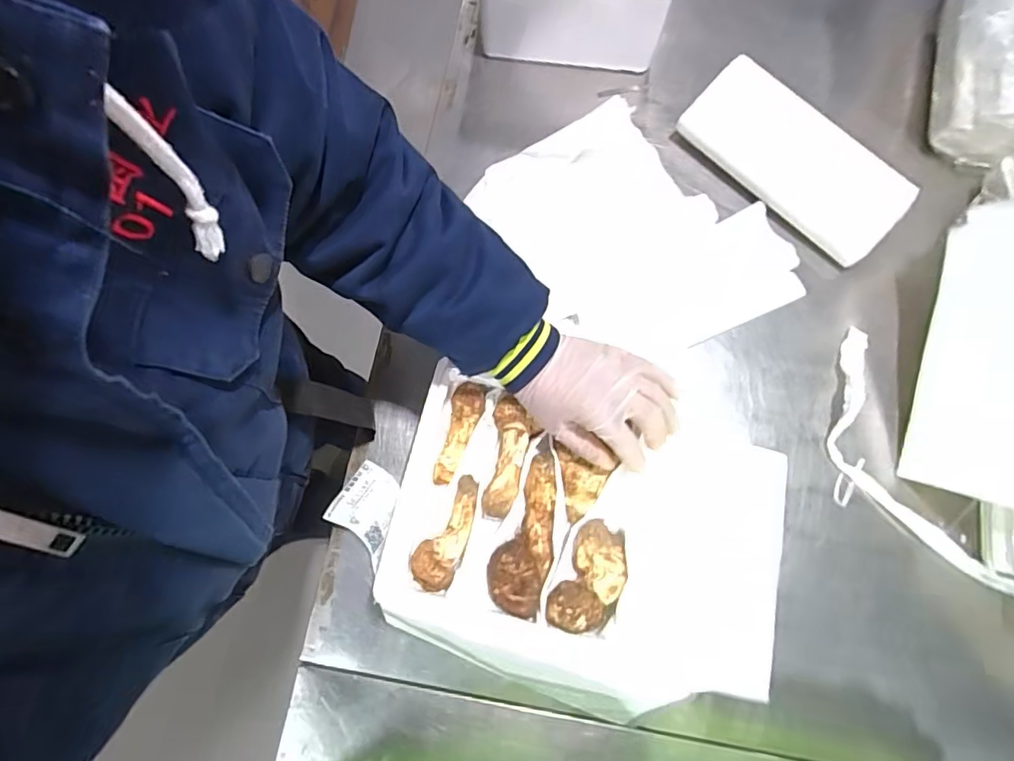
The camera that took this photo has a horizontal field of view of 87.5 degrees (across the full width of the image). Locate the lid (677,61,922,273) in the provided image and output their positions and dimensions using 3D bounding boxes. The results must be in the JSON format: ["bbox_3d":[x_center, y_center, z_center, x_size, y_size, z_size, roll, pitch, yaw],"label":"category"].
[{"bbox_3d":[0.336,-0.256,0.625,0.267,0.026,0.108,41,113,7],"label":"lid"}]

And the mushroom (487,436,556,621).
[{"bbox_3d":[0.022,0.127,0.461,0.047,0.032,0.146,18,79,4],"label":"mushroom"}]

